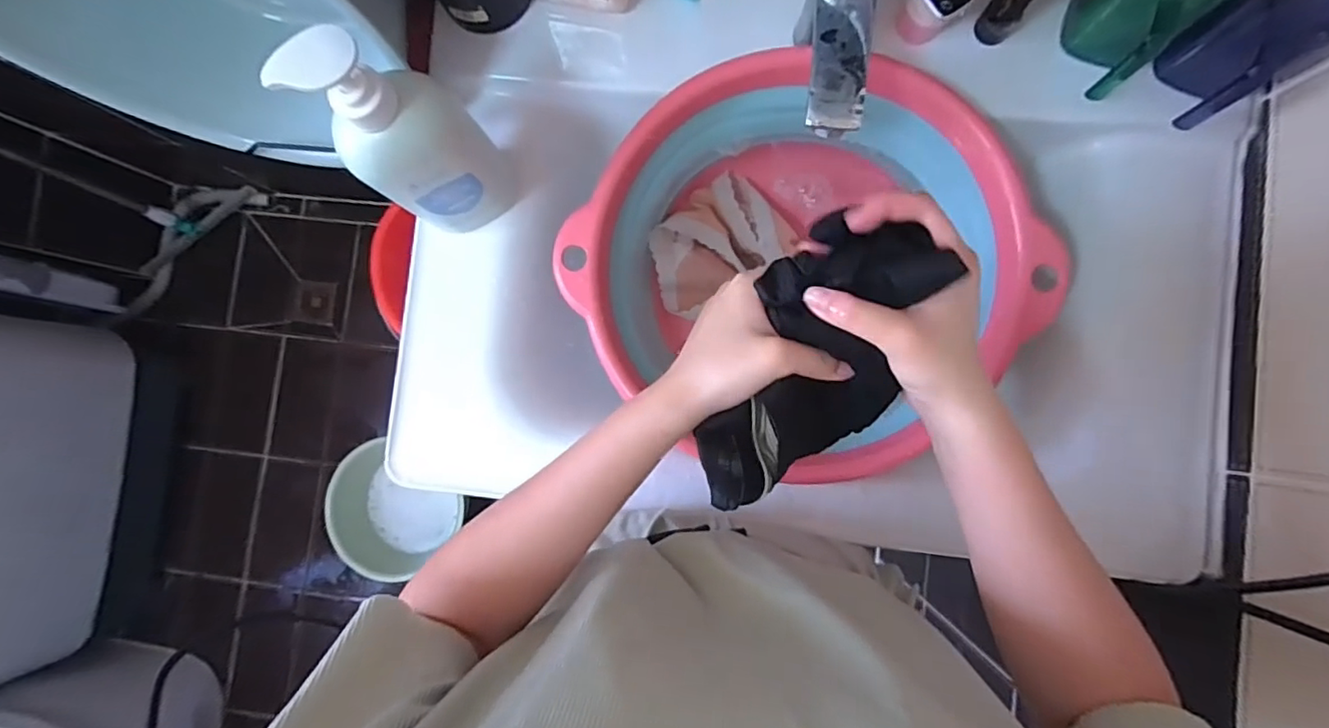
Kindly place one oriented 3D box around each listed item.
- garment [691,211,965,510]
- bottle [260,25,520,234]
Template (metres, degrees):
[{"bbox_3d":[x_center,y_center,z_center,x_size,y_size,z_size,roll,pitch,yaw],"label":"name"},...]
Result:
[{"bbox_3d":[0.085,0.004,0.325,0.092,0.055,0.171,28,109,5],"label":"garment"},{"bbox_3d":[-0.178,-0.156,0.423,0.088,0.212,0.053,-41,85,0],"label":"bottle"}]

